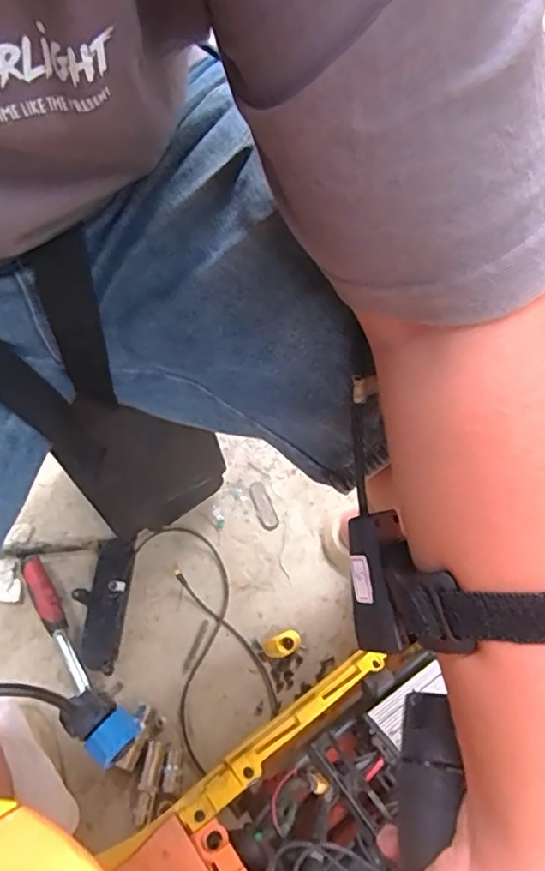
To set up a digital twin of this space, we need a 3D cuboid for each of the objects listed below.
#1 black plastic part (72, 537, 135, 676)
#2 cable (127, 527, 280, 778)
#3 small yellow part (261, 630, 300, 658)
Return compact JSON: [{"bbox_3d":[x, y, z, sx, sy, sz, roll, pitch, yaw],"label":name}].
[{"bbox_3d":[-0.206,0.203,0.707,0.054,0.043,0.148,4,60,3],"label":"black plastic part"},{"bbox_3d":[-0.086,0.236,0.709,0.112,0.018,0.276,-20,62,-10],"label":"cable"},{"bbox_3d":[0.011,0.251,0.701,0.044,0.013,0.026,-21,62,-11],"label":"small yellow part"}]

